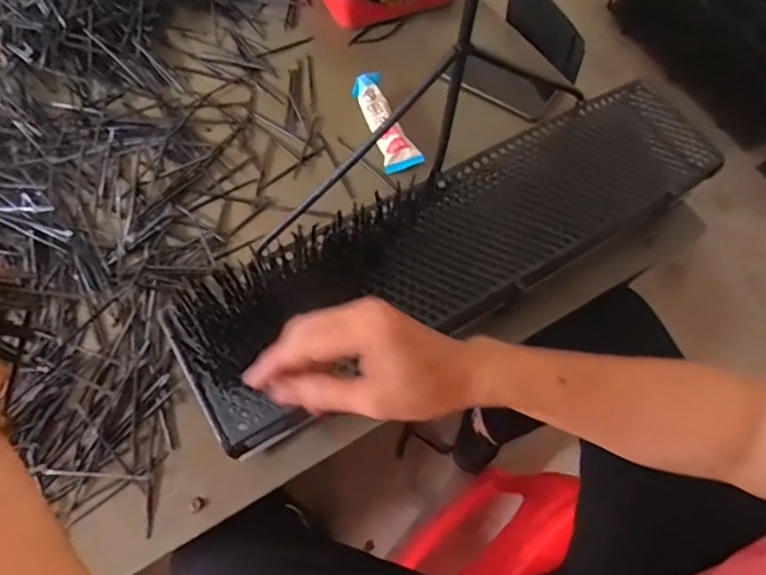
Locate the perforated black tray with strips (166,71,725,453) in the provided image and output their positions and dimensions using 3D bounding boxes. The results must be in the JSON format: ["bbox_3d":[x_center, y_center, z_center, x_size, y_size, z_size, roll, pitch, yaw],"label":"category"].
[{"bbox_3d":[0.097,-0.055,0.519,0.601,0.058,0.163,-23,66,-19],"label":"perforated black tray with strips"}]

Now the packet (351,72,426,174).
[{"bbox_3d":[0.004,-0.206,0.643,0.045,0.038,0.136,-19,64,-13],"label":"packet"}]

